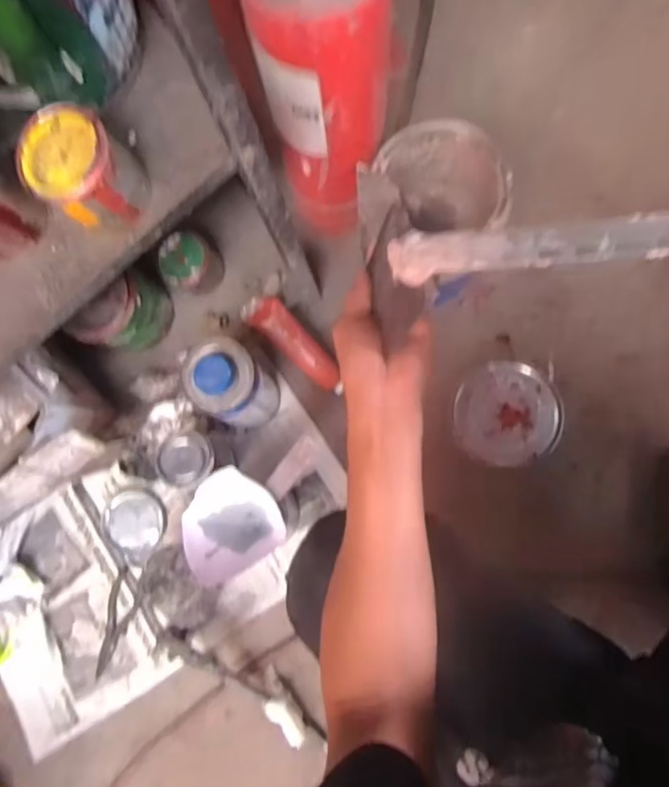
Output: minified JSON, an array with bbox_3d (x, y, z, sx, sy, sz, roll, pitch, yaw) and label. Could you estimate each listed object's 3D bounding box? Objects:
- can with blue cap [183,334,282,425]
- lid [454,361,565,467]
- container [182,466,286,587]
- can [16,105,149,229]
[{"bbox_3d":[-0.117,-0.005,0.722,0.086,0.208,0.091,11,84,8],"label":"can with blue cap"},{"bbox_3d":[0.243,0.026,0.782,0.145,0.015,0.143,-1,83,6],"label":"lid"},{"bbox_3d":[-0.120,0.154,0.678,0.117,0.070,0.111,-34,81,1],"label":"container"},{"bbox_3d":[-0.204,-0.182,0.462,0.078,0.071,0.072,-1,83,6],"label":"can"}]

